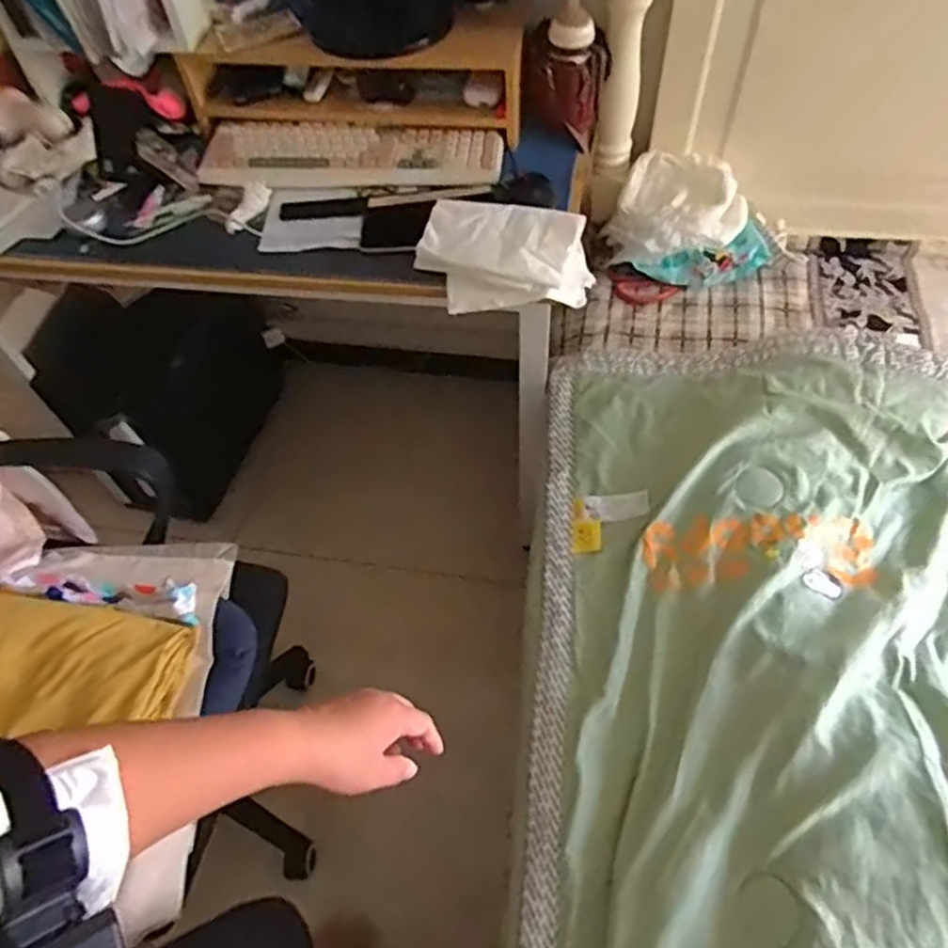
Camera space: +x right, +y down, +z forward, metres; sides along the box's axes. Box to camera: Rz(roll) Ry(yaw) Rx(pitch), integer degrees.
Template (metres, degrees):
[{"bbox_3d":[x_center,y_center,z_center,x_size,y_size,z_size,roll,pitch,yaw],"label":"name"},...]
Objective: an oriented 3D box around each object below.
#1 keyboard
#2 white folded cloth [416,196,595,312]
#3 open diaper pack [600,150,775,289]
[{"bbox_3d":[-0.178,-0.451,1.001,0.430,0.026,0.147,5,58,5],"label":"keyboard"},{"bbox_3d":[0.035,-0.271,0.868,0.204,0.063,0.125,-1,56,3],"label":"white folded cloth"},{"bbox_3d":[0.346,-0.402,1.121,0.243,0.140,0.158,-2,58,1],"label":"open diaper pack"}]

